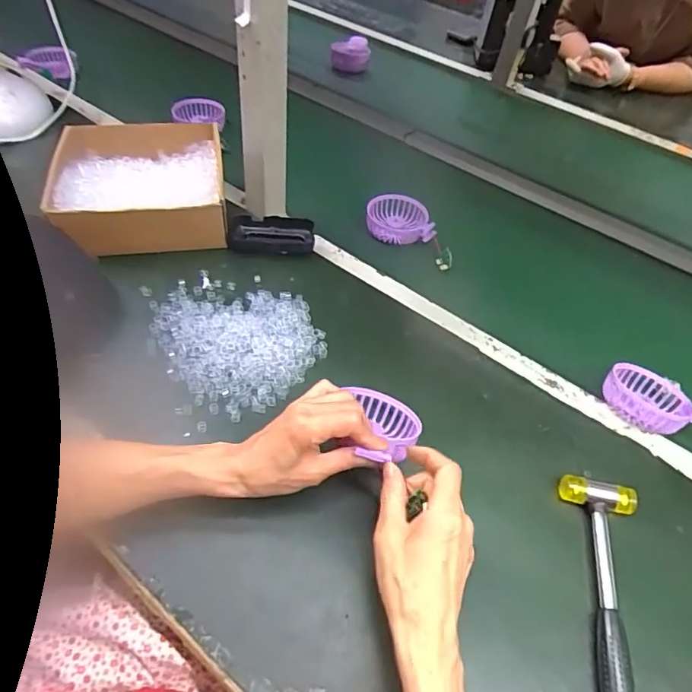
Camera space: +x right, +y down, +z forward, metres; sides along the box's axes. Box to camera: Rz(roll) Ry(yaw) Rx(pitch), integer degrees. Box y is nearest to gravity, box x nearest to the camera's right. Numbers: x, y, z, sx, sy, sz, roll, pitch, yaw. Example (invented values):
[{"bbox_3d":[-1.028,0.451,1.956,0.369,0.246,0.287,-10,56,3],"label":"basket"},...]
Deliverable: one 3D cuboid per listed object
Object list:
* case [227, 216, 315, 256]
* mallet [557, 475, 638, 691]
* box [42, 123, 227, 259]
[{"bbox_3d":[-0.098,-0.145,0.655,0.109,0.026,0.051,1,50,-6],"label":"case"},{"bbox_3d":[0.210,0.220,0.395,0.061,0.026,0.238,12,50,4],"label":"mallet"},{"bbox_3d":[-0.269,-0.216,0.663,0.202,0.076,0.209,-6,51,-11],"label":"box"}]

